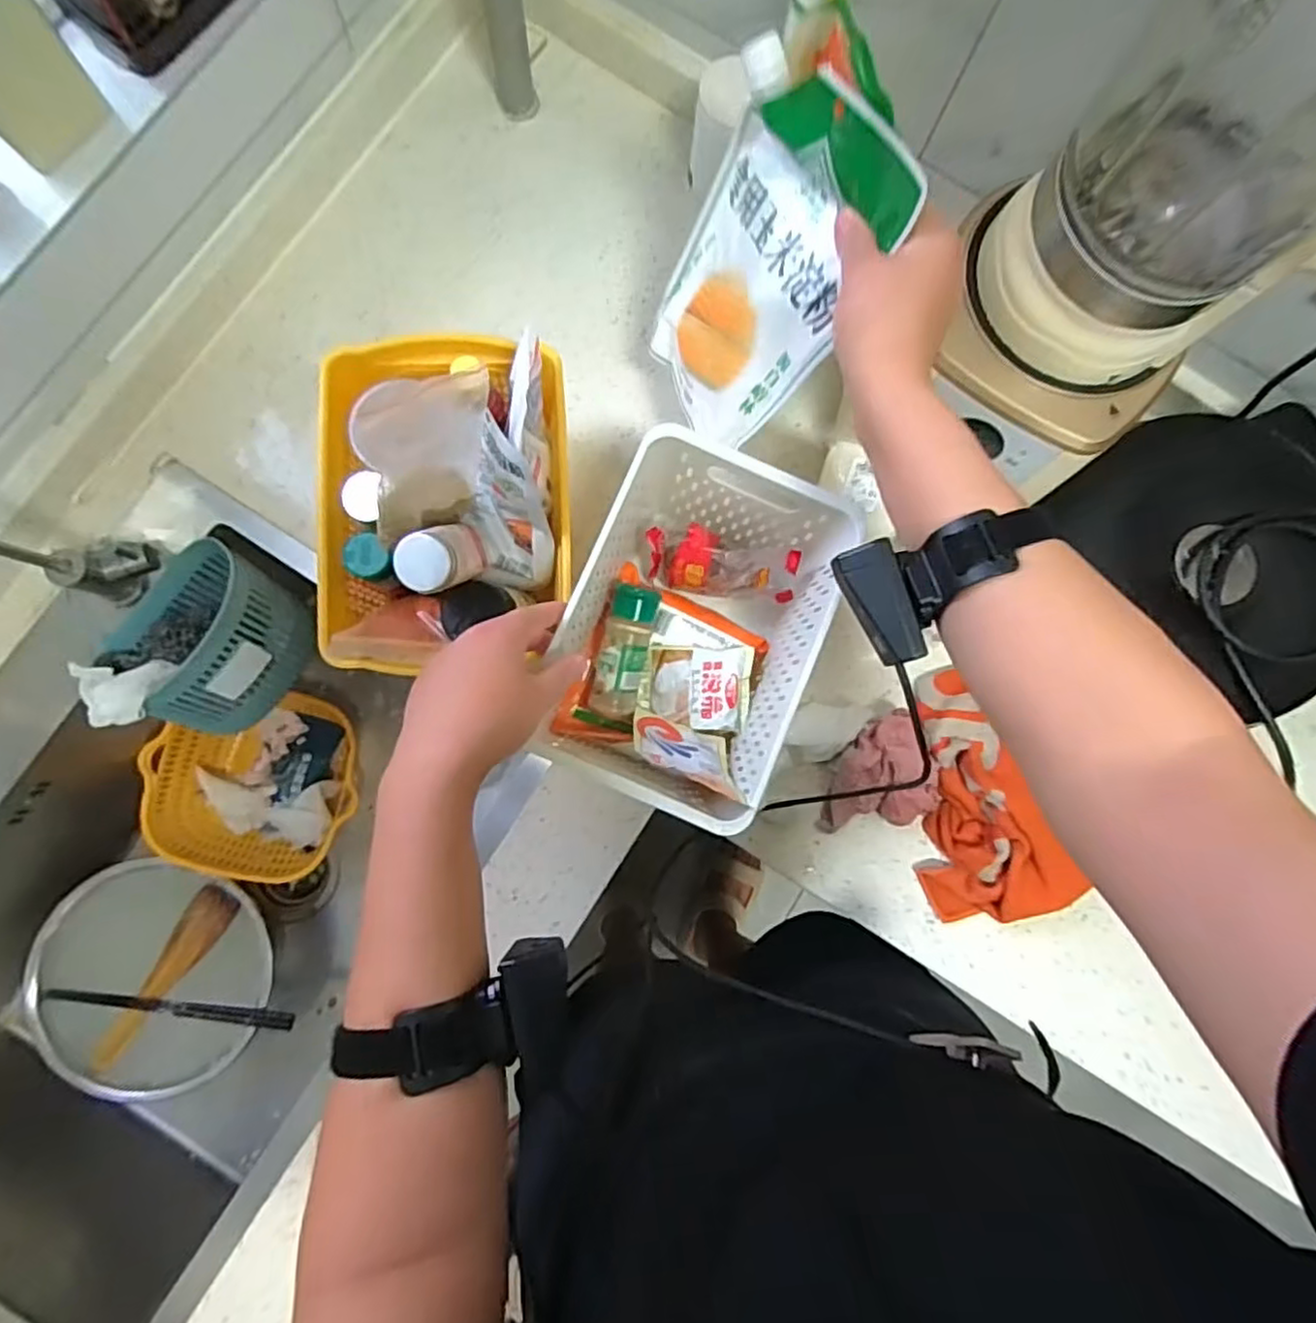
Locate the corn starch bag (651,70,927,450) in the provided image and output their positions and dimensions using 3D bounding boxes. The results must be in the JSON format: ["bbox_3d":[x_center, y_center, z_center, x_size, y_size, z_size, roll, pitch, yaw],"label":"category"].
[{"bbox_3d":[0.070,-0.272,0.480,0.023,0.226,0.152,-17,73,-34],"label":"corn starch bag"}]

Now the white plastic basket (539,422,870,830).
[{"bbox_3d":[0.039,-0.015,0.562,0.207,0.128,0.262,23,82,0],"label":"white plastic basket"}]

